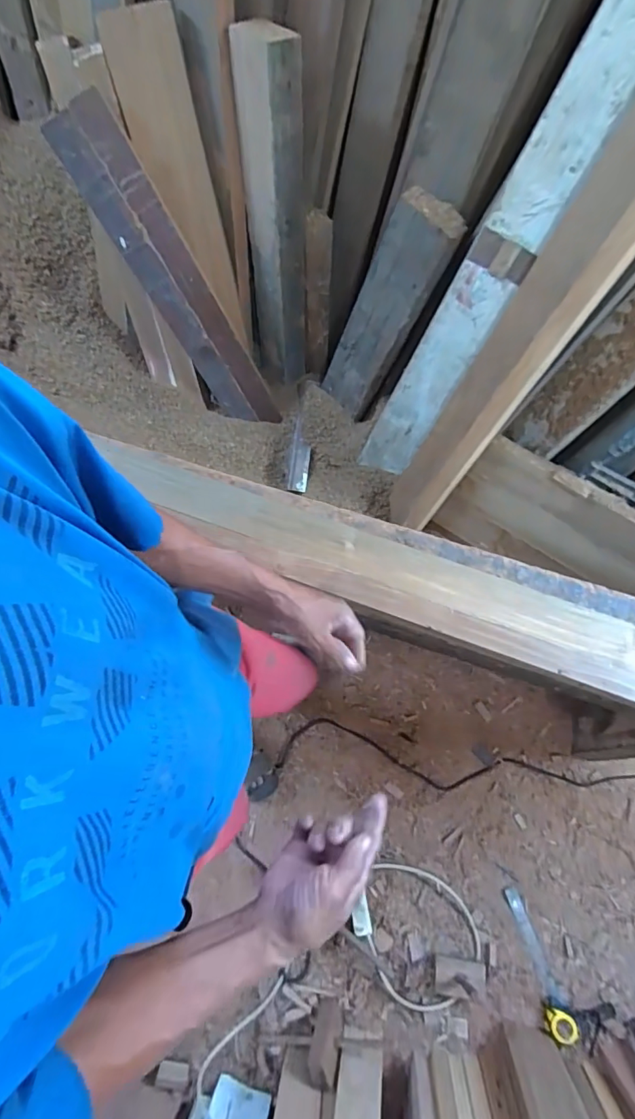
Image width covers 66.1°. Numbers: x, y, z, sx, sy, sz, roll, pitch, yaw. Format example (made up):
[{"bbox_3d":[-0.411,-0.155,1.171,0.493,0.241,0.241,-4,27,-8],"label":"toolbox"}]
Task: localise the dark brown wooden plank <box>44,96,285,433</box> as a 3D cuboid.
[{"bbox_3d":[-0.297,-0.599,1.122,0.093,0.716,0.129,29,72,42],"label":"dark brown wooden plank"}]

